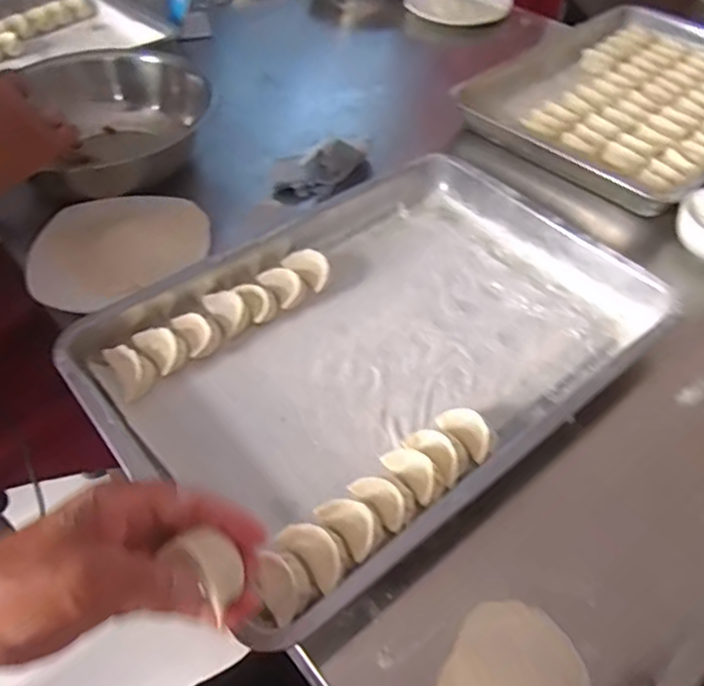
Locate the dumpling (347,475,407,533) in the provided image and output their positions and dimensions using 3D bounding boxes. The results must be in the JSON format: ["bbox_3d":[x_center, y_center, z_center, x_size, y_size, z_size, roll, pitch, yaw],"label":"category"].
[{"bbox_3d":[0.023,0.123,0.464,0.024,0.026,0.051,-34,58,-25],"label":"dumpling"}]

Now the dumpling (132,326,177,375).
[{"bbox_3d":[-0.177,0.007,0.560,0.031,0.021,0.052,-38,59,-27],"label":"dumpling"}]

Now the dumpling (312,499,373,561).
[{"bbox_3d":[-0.001,0.139,0.452,0.030,0.026,0.048,-35,58,-26],"label":"dumpling"}]

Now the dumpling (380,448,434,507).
[{"bbox_3d":[0.049,0.105,0.479,0.026,0.027,0.052,-30,56,-22],"label":"dumpling"}]

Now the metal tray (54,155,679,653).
[{"bbox_3d":[0.027,-0.009,0.564,0.483,0.050,0.347,-33,57,-24],"label":"metal tray"}]

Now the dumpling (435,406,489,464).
[{"bbox_3d":[0.097,0.076,0.505,0.027,0.028,0.049,-35,58,-25],"label":"dumpling"}]

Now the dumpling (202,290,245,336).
[{"bbox_3d":[-0.122,-0.033,0.592,0.030,0.017,0.050,-29,55,-22],"label":"dumpling"}]

